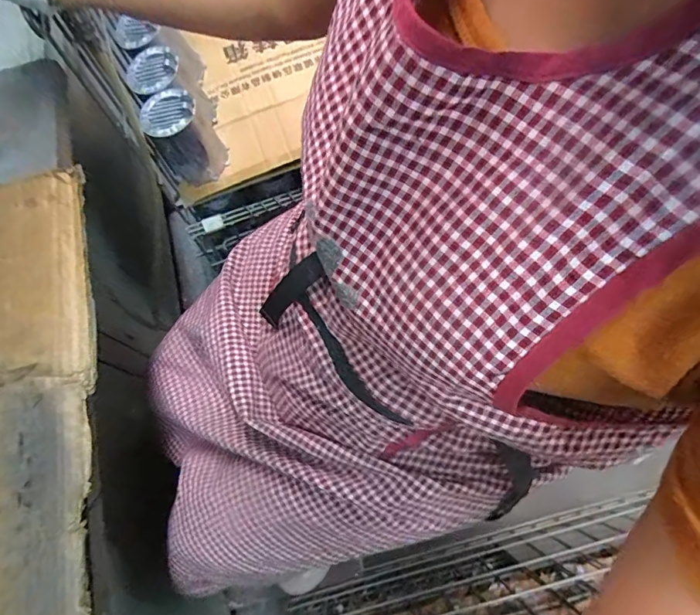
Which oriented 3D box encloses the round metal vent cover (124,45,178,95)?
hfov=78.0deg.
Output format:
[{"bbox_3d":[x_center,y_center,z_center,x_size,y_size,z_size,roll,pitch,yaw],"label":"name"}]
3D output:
[{"bbox_3d":[-0.300,-0.357,0.654,0.074,0.015,0.072,-1,87,16],"label":"round metal vent cover"}]

